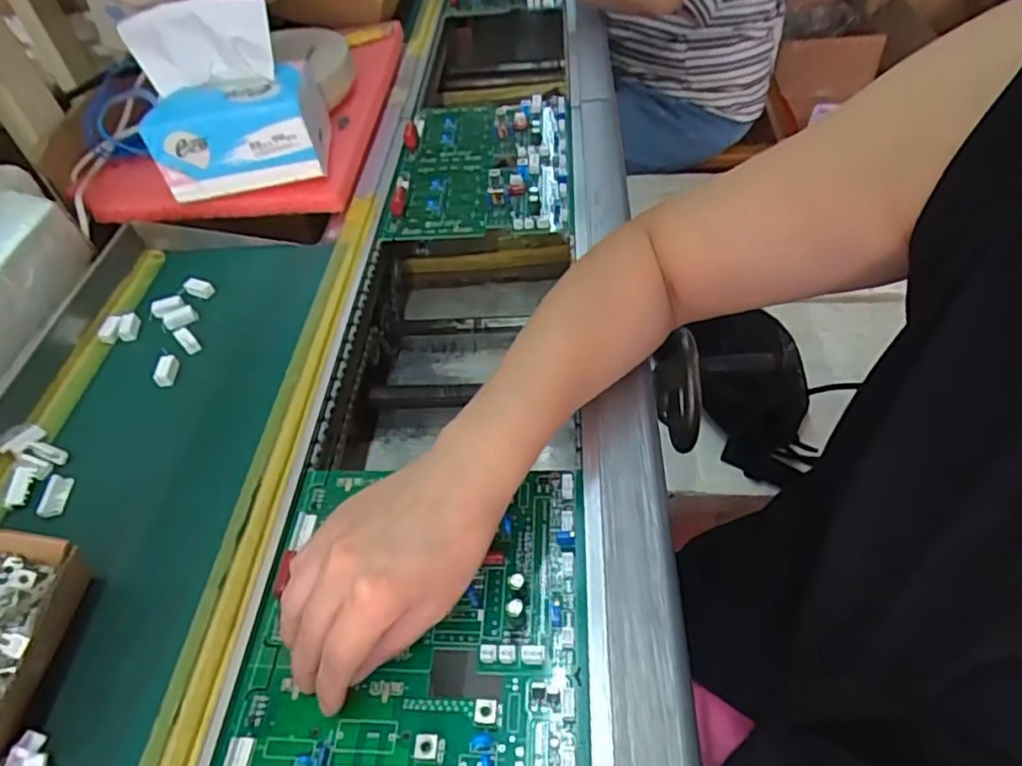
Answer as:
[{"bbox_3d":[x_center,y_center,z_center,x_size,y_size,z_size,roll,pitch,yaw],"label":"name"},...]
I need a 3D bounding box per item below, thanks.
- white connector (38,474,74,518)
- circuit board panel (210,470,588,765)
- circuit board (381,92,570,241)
[{"bbox_3d":[-0.287,0.070,0.402,0.015,0.005,0.031,-9,48,-4],"label":"white connector"},{"bbox_3d":[-0.051,0.146,0.324,0.176,0.011,0.233,1,48,5],"label":"circuit board panel"},{"bbox_3d":[-0.027,-0.225,0.641,0.173,0.029,0.223,-1,48,4],"label":"circuit board"}]

